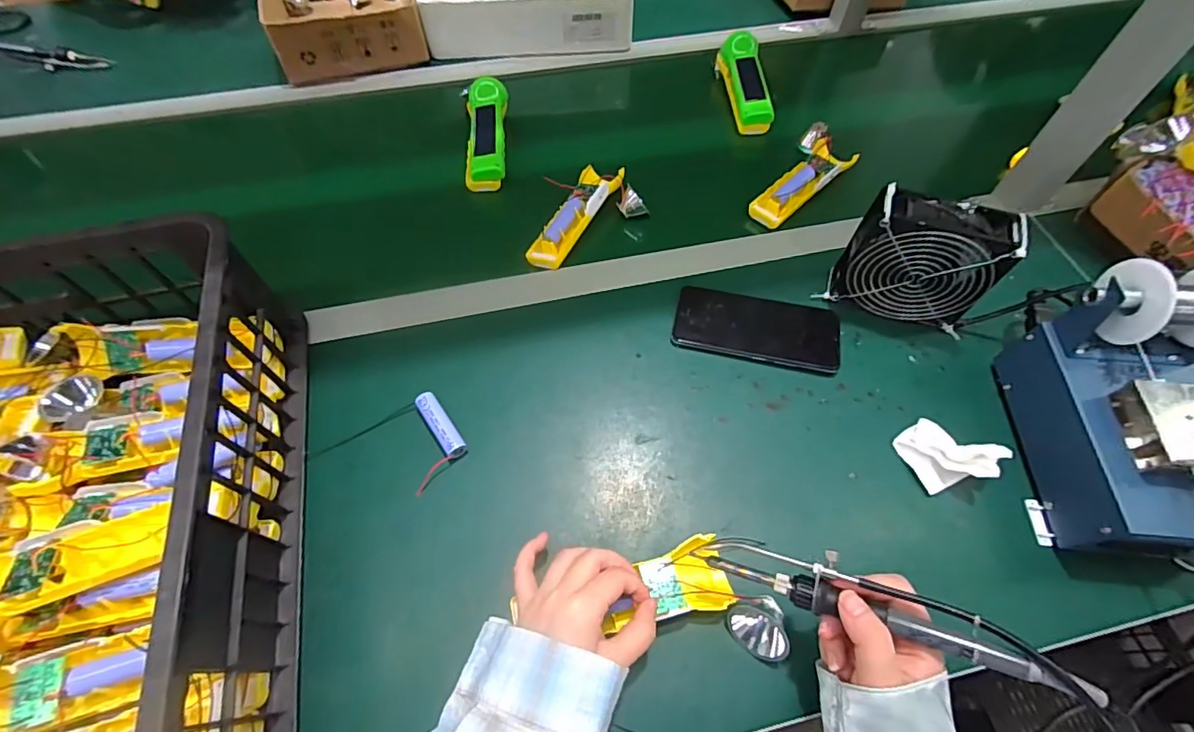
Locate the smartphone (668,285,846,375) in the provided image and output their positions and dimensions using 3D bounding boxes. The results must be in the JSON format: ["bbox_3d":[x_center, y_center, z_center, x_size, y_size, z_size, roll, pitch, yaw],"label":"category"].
[{"bbox_3d":[0.160,-0.037,0.508,0.161,0.014,0.069,11,60,5],"label":"smartphone"}]

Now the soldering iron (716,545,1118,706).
[{"bbox_3d":[0.165,0.141,0.299,0.198,0.023,0.031,10,58,28],"label":"soldering iron"}]

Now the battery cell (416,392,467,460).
[{"bbox_3d":[-0.140,0.052,0.452,0.017,0.014,0.066,-32,65,-18],"label":"battery cell"}]

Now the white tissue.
[{"bbox_3d":[0.297,0.072,0.429,0.053,0.044,0.065,-19,62,-12],"label":"white tissue"}]

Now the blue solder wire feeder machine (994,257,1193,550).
[{"bbox_3d":[0.428,0.035,0.396,0.112,0.132,0.207,7,59,3],"label":"blue solder wire feeder machine"}]

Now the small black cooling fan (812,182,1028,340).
[{"bbox_3d":[0.301,-0.093,0.477,0.127,0.121,0.054,17,60,9],"label":"small black cooling fan"}]

